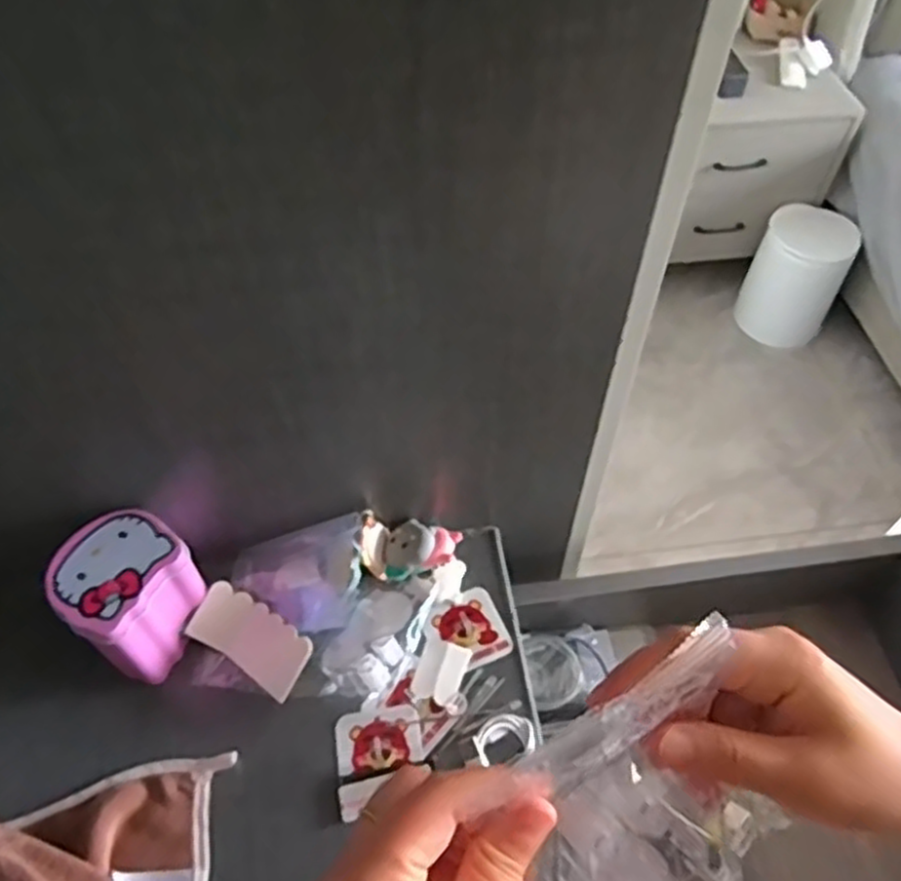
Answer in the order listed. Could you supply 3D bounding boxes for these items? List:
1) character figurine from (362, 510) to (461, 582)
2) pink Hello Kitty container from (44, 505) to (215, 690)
[{"bbox_3d":[-0.030,0.078,0.558,0.074,0.031,0.044,3,53,1],"label":"character figurine"},{"bbox_3d":[-0.216,0.104,0.511,0.079,0.077,0.080,33,59,22],"label":"pink Hello Kitty container"}]

